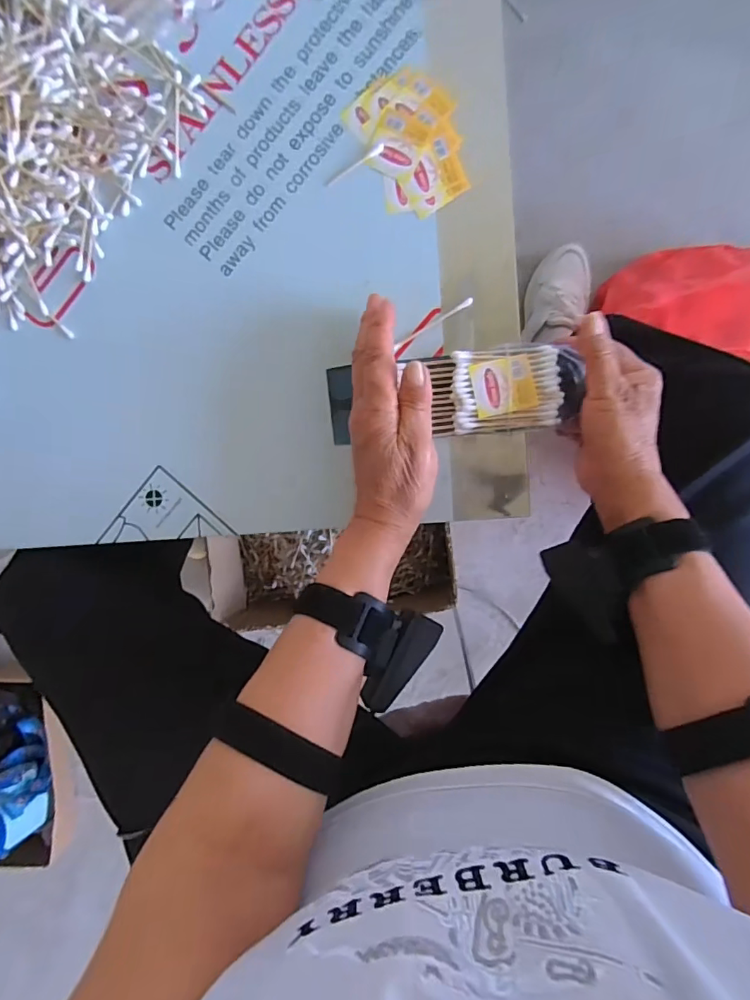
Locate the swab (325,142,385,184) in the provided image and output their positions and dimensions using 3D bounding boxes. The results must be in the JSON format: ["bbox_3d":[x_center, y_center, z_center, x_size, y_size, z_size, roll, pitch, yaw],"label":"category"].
[{"bbox_3d":[-0.015,-0.251,0.377,0.049,0.004,0.007,-30,89,5],"label":"swab"}]

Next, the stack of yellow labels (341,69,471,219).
[{"bbox_3d":[0.028,-0.265,0.373,0.071,0.004,0.101,-24,90,5],"label":"stack of yellow labels"}]

